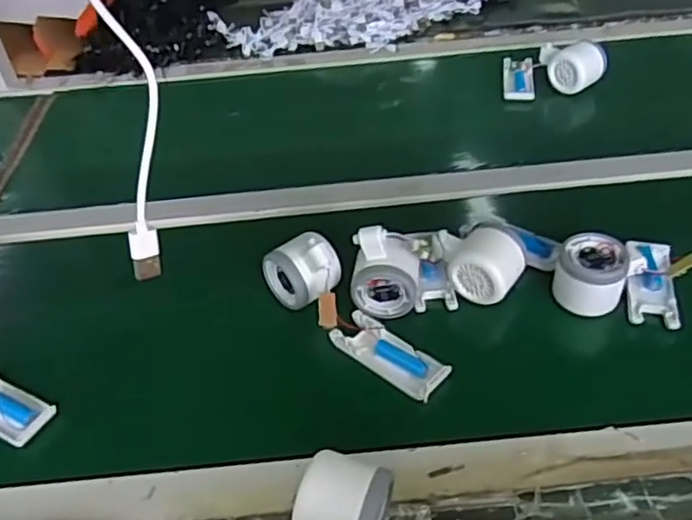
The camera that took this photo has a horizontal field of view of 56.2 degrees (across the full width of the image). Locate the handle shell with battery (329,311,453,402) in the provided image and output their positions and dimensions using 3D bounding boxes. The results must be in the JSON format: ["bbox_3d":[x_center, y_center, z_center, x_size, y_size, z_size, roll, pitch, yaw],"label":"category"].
[{"bbox_3d":[0.037,0.081,0.557,0.106,0.014,0.040,32,53,32],"label":"handle shell with battery"}]

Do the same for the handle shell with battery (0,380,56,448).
[{"bbox_3d":[-0.296,0.120,0.545,0.104,0.012,0.041,18,47,21],"label":"handle shell with battery"}]

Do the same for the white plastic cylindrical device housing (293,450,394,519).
[{"bbox_3d":[-0.006,0.172,0.422,0.055,0.052,0.080,14,46,18],"label":"white plastic cylindrical device housing"}]

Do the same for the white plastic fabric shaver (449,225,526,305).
[{"bbox_3d":[0.132,0.004,0.592,0.059,0.048,0.055,30,52,31],"label":"white plastic fabric shaver"}]

